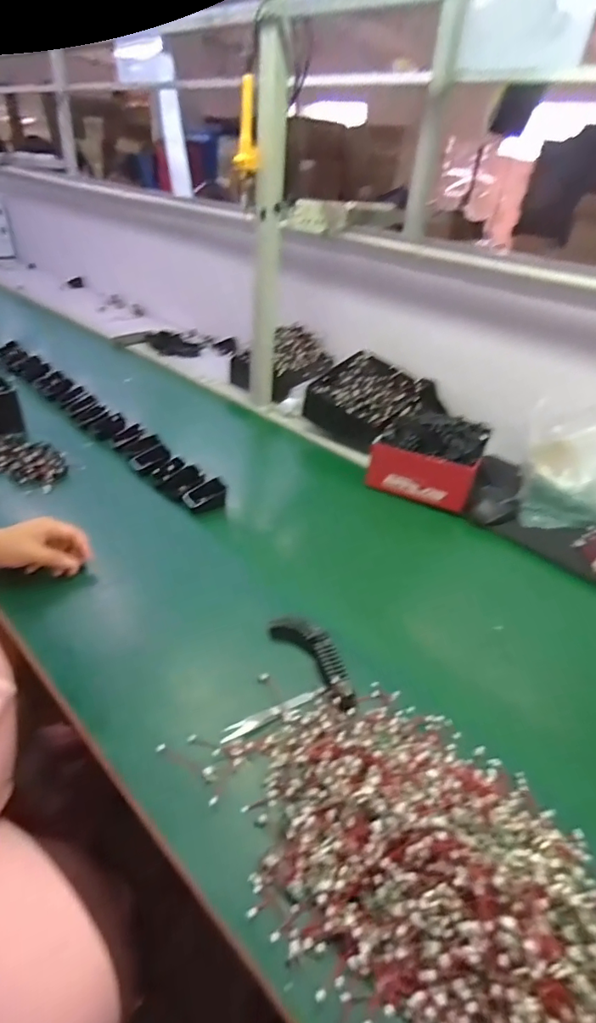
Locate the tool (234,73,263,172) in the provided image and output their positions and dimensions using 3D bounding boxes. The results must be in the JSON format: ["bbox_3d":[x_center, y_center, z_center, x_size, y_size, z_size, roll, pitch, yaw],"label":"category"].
[{"bbox_3d":[-0.091,-0.726,0.934,0.037,0.138,0.037,-16,40,-29],"label":"tool"}]

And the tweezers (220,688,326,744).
[{"bbox_3d":[-0.027,0.218,0.537,0.120,0.009,0.017,-15,39,-27],"label":"tweezers"}]

